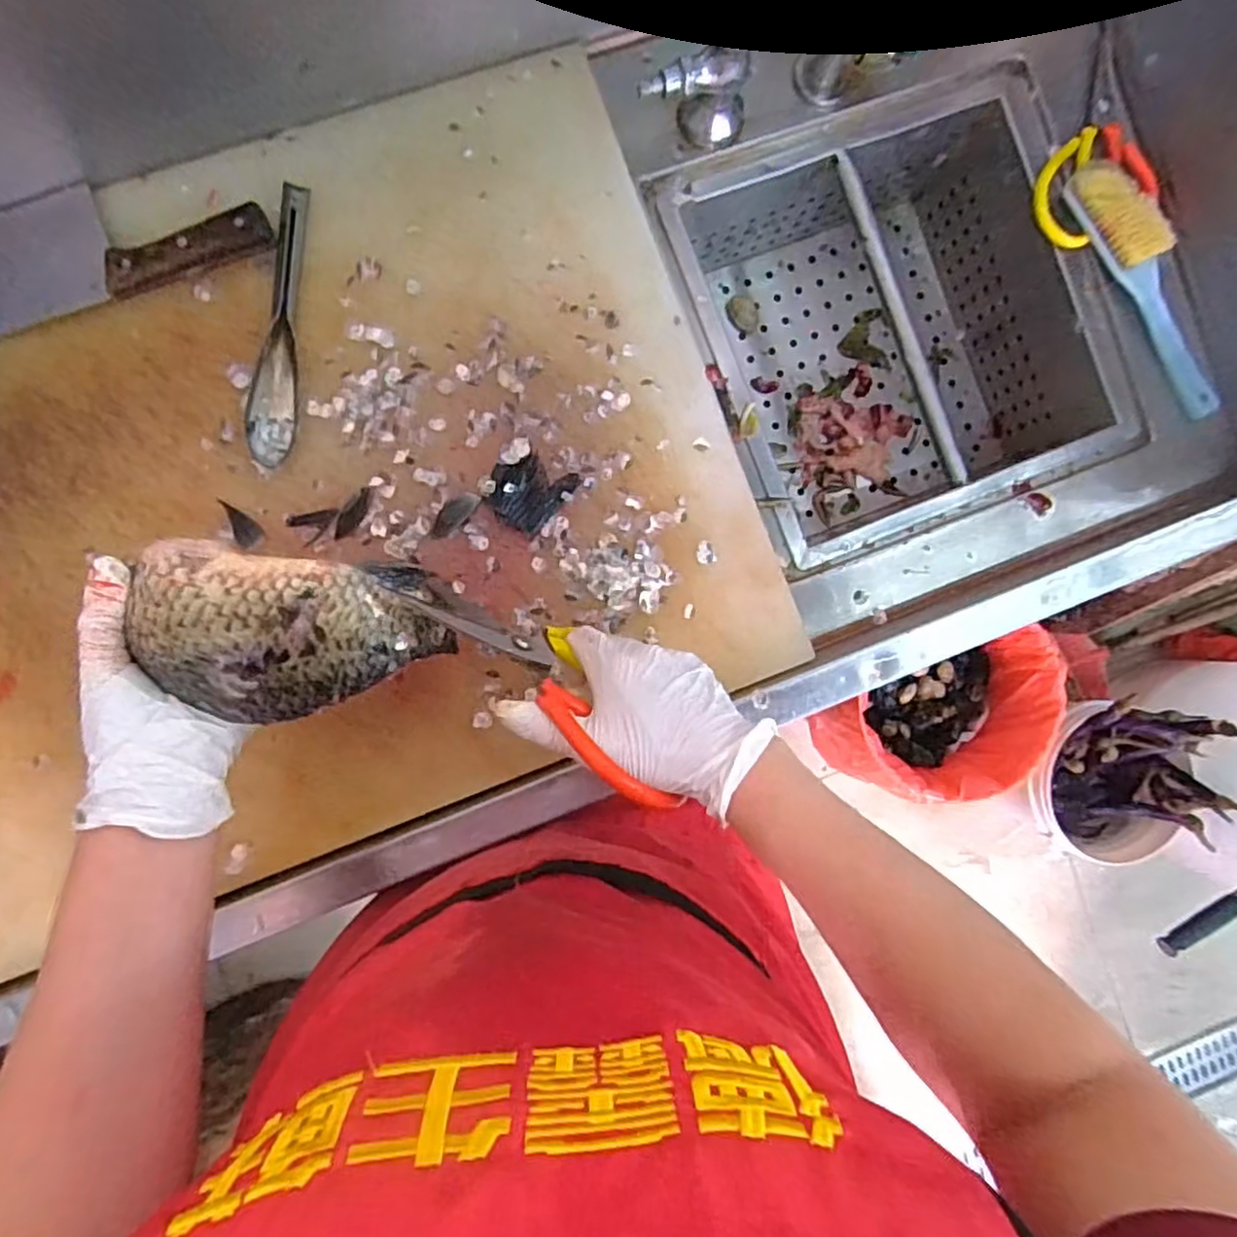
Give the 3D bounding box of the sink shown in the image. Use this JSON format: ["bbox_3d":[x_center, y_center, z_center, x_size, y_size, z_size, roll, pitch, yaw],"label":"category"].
[{"bbox_3d":[0.230,-0.252,0.647,0.335,0.180,0.351,-20,92,-5],"label":"sink"}]

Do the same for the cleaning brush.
[{"bbox_3d":[0.434,-0.267,0.560,0.050,0.047,0.227,-27,92,-6],"label":"cleaning brush"}]

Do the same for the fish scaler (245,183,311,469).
[{"bbox_3d":[-0.249,-0.214,0.501,0.031,0.012,0.201,3,89,-6],"label":"fish scaler"}]

